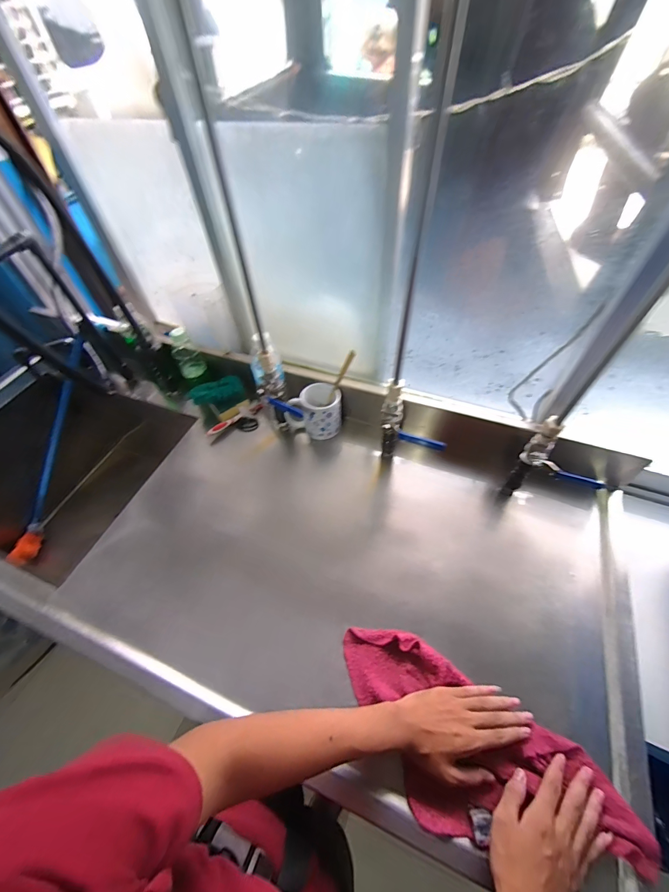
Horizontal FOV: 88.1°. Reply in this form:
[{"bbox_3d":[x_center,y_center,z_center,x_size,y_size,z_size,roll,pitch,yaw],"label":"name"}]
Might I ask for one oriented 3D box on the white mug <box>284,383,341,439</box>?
[{"bbox_3d":[-0.040,-0.079,0.764,0.111,0.092,0.082,25,58,20],"label":"white mug"}]

